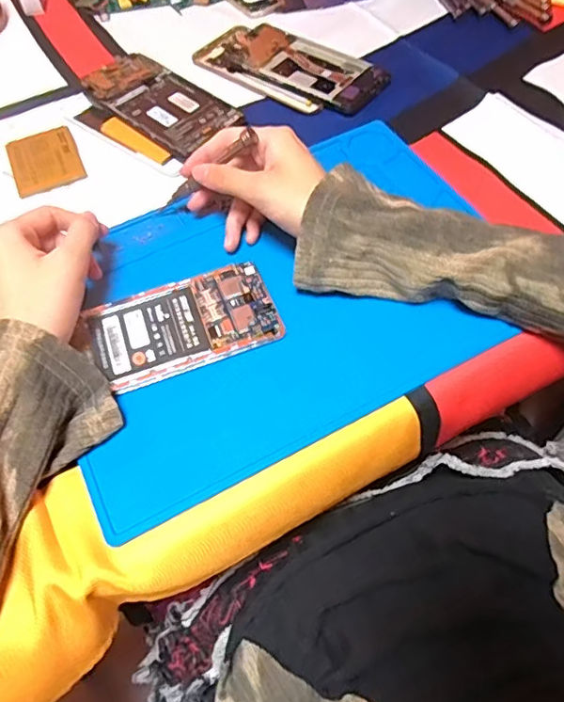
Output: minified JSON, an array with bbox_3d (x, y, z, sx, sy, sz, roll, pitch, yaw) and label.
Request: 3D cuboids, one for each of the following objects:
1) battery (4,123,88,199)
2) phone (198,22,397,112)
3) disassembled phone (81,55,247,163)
[{"bbox_3d":[-0.198,-0.160,0.458,0.055,0.008,0.071,-24,60,-10],"label":"battery"},{"bbox_3d":[0.006,-0.269,0.512,0.181,0.012,0.086,30,65,20],"label":"phone"},{"bbox_3d":[-0.110,-0.221,0.489,0.144,0.015,0.074,39,68,24],"label":"disassembled phone"}]

